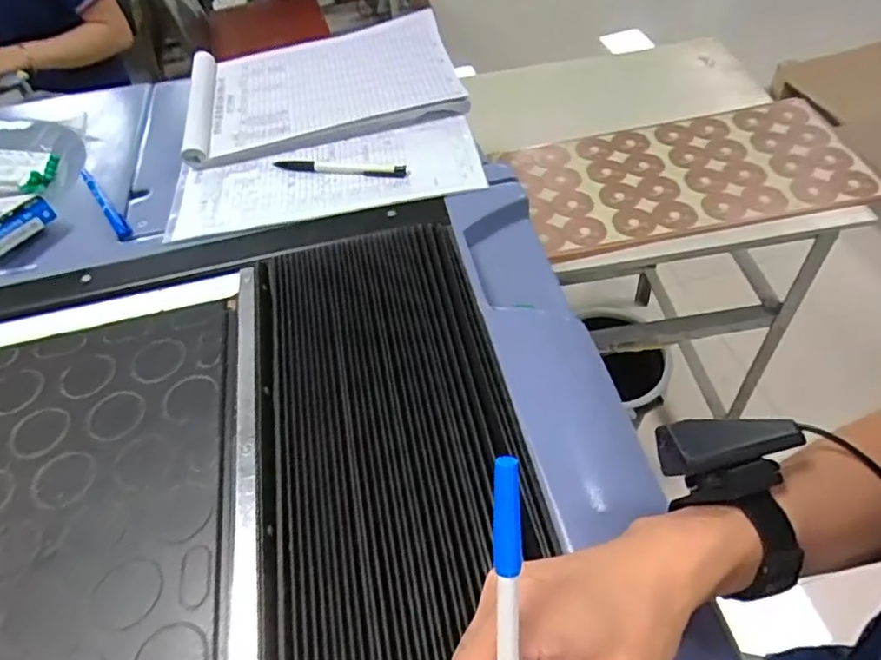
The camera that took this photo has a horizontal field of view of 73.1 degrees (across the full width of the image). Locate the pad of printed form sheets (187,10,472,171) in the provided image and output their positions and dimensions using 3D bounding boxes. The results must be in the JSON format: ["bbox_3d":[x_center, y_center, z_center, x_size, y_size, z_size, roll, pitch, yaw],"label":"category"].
[{"bbox_3d":[-0.135,-0.278,0.676,0.294,0.034,0.205,-13,51,-4],"label":"pad of printed form sheets"}]

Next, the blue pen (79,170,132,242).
[{"bbox_3d":[-0.338,-0.131,0.595,0.013,0.009,0.144,-32,55,-19],"label":"blue pen"}]

